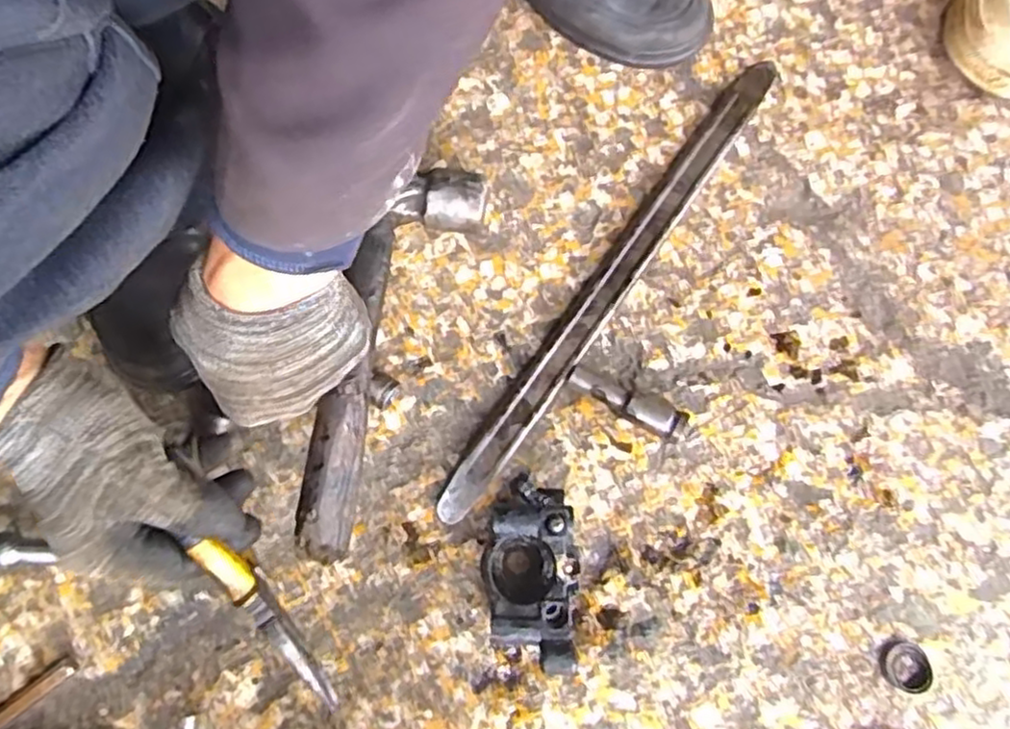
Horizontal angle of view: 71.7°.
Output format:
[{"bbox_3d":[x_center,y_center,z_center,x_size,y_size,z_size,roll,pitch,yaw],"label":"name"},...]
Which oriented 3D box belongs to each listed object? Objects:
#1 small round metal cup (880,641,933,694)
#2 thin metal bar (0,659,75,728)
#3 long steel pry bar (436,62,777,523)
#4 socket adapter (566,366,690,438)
[{"bbox_3d":[0.240,0.181,0.418,0.029,0.008,0.026,44,80,8],"label":"small round metal cup"},{"bbox_3d":[-0.283,0.198,0.407,0.071,0.010,0.011,-38,81,-9],"label":"thin metal bar"},{"bbox_3d":[0.076,-0.059,0.468,0.023,0.012,0.382,35,79,7],"label":"long steel pry bar"},{"bbox_3d":[0.077,0.023,0.446,0.078,0.023,0.018,29,79,5],"label":"socket adapter"}]

